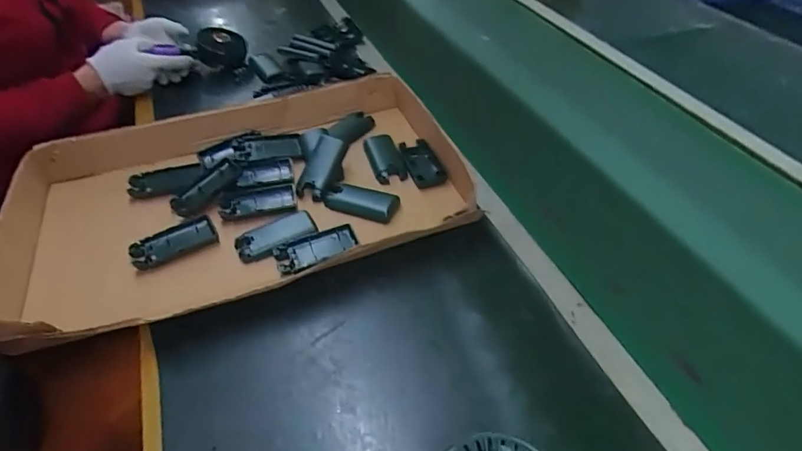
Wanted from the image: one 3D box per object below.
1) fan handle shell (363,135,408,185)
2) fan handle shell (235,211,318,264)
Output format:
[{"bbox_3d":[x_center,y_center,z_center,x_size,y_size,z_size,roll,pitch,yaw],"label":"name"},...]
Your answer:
[{"bbox_3d":[-0.023,-0.094,0.660,0.041,0.015,0.091,-13,46,-14],"label":"fan handle shell"},{"bbox_3d":[-0.147,0.013,0.561,0.093,0.017,0.049,-21,47,-20],"label":"fan handle shell"}]

